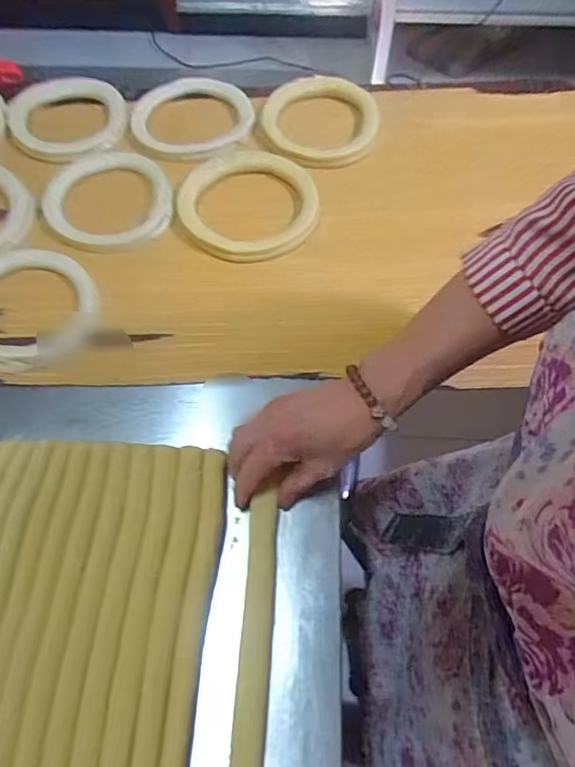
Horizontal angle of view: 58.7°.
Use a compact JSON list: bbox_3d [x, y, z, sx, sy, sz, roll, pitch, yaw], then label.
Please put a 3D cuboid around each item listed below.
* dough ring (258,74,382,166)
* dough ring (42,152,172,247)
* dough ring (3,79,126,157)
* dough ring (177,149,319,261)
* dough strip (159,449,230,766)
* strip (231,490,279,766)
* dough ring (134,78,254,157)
[{"bbox_3d":[0.042,-0.327,0.635,0.140,0.022,0.137,1,63,-1],"label":"dough ring"},{"bbox_3d":[-0.205,-0.210,0.577,0.140,0.011,0.132,1,63,-1],"label":"dough ring"},{"bbox_3d":[-0.273,-0.330,0.633,0.138,0.015,0.138,-6,63,-5],"label":"dough ring"},{"bbox_3d":[-0.044,-0.207,0.575,0.151,0.014,0.164,1,63,-1],"label":"dough ring"},{"bbox_3d":[-0.074,0.221,0.355,0.024,0.017,0.359,4,63,1],"label":"dough strip"},{"bbox_3d":[-0.026,0.237,0.352,0.023,0.018,0.327,3,58,0],"label":"strip"},{"bbox_3d":[-0.119,-0.340,0.646,0.148,0.016,0.148,1,63,-1],"label":"dough ring"}]

